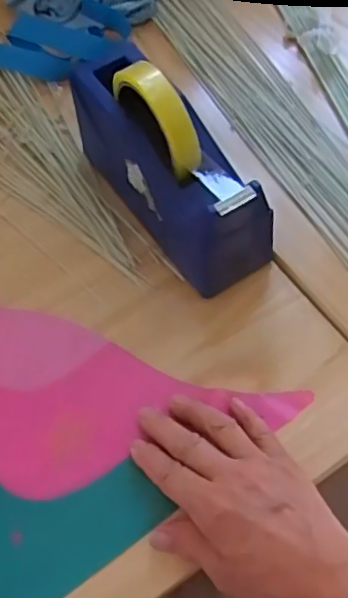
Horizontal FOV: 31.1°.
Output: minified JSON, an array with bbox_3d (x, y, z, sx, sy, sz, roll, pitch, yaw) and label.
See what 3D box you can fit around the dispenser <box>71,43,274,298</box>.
[{"bbox_3d":[-0.009,-0.110,0.500,0.067,0.119,0.203,-35,66,-15],"label":"dispenser"}]

